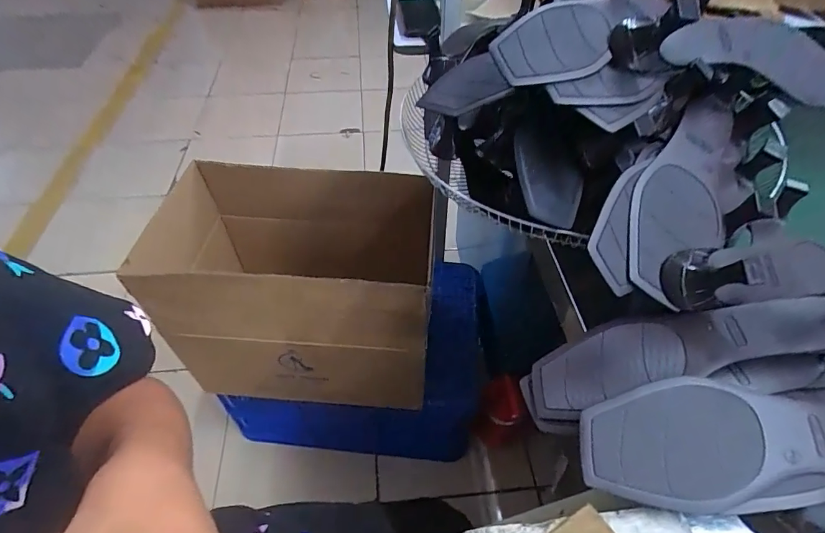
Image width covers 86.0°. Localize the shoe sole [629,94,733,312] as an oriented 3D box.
[{"bbox_3d":[0.242,-0.068,0.390,0.073,0.032,0.217,25,72,20],"label":"shoe sole"}]

